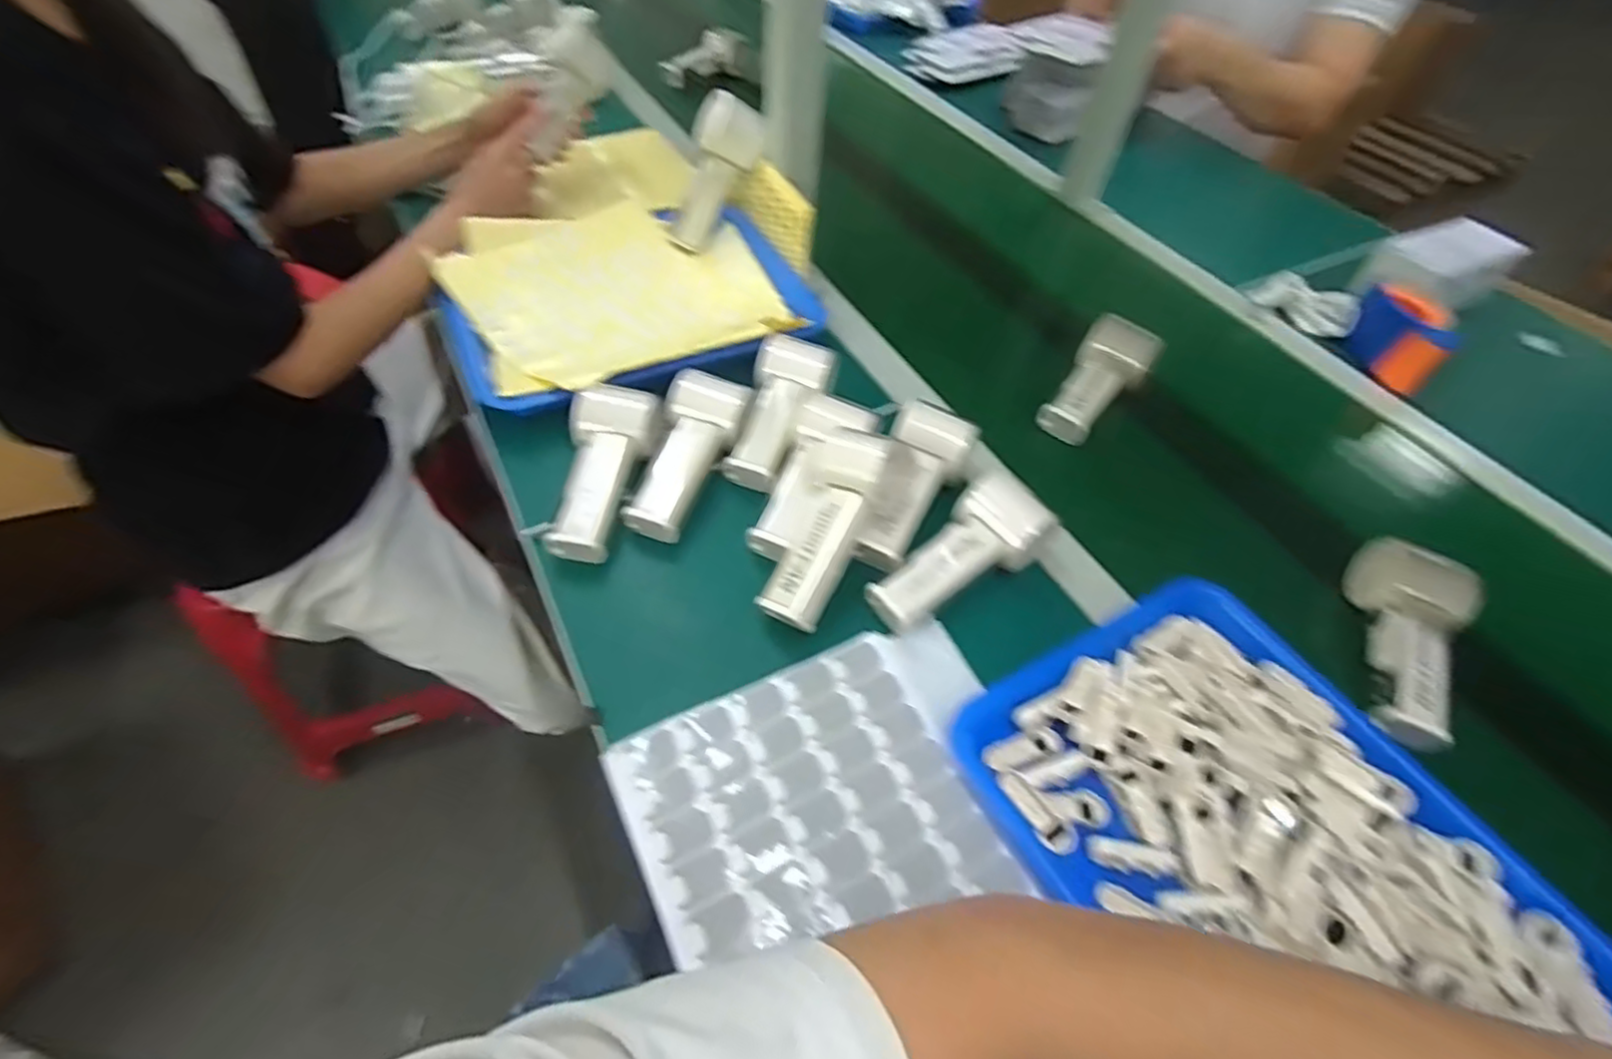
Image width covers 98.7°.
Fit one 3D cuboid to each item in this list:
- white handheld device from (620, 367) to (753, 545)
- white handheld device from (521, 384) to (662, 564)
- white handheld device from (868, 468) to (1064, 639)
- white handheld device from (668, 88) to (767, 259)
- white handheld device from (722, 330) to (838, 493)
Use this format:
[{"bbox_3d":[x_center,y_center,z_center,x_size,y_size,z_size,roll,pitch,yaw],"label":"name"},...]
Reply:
[{"bbox_3d":[-0.096,-0.060,0.560,0.062,0.026,0.150,17,69,8],"label":"white handheld device"},{"bbox_3d":[-0.163,-0.048,0.544,0.068,0.035,0.152,11,65,3],"label":"white handheld device"},{"bbox_3d":[0.113,0.018,0.511,0.149,0.053,0.061,-31,60,-26],"label":"white handheld device"},{"bbox_3d":[-0.098,-0.377,0.739,0.056,0.158,0.050,-1,47,-38],"label":"white handheld device"},{"bbox_3d":[-0.025,-0.099,0.593,0.061,0.035,0.145,18,68,9],"label":"white handheld device"}]

